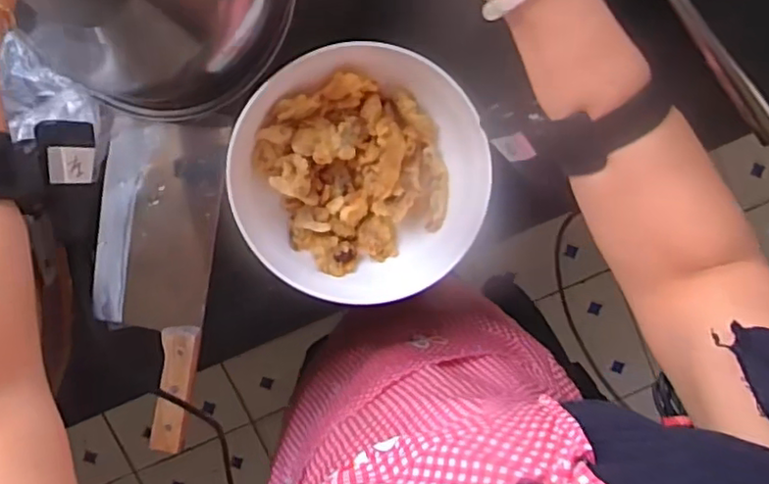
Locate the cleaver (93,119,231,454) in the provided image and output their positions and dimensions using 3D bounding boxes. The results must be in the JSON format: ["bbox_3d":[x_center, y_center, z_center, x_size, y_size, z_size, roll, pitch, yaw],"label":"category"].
[{"bbox_3d":[-0.211,0.038,0.565,0.102,0.024,0.291,10,99,-3],"label":"cleaver"}]

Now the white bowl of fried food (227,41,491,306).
[{"bbox_3d":[-0.019,-0.059,0.519,0.190,0.092,0.195,0,99,-1],"label":"white bowl of fried food"}]

